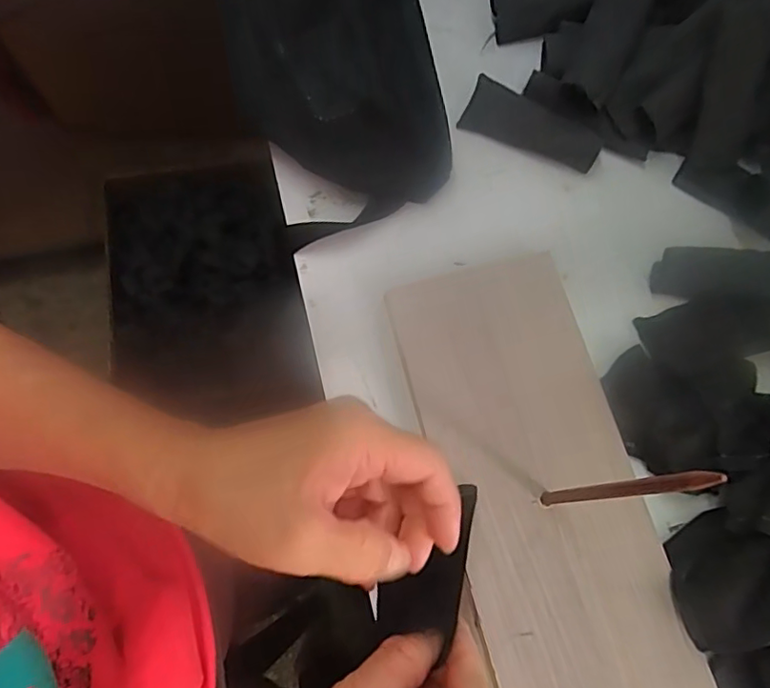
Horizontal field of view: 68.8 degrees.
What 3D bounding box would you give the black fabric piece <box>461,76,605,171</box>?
[{"bbox_3d":[0.113,-0.167,0.428,0.104,0.012,0.041,25,93,12],"label":"black fabric piece"}]

